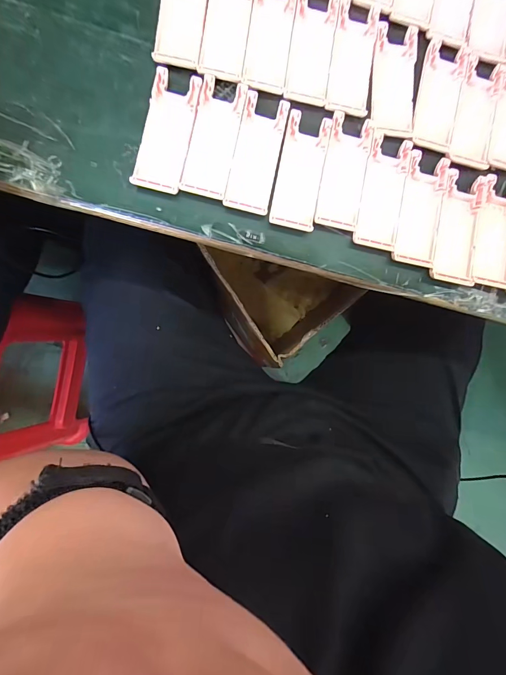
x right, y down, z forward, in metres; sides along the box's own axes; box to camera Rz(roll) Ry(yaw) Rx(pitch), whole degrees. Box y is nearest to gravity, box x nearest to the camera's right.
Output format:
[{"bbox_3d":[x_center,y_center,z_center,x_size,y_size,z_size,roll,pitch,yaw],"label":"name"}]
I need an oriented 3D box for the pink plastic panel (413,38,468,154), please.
[{"bbox_3d":[0.179,-0.230,0.328,0.039,0.005,0.104,11,87,-5],"label":"pink plastic panel"}]

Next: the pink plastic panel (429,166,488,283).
[{"bbox_3d":[0.194,-0.102,0.319,0.040,0.007,0.104,11,87,-5],"label":"pink plastic panel"}]

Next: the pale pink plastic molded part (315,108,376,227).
[{"bbox_3d":[0.083,-0.150,0.312,0.039,0.005,0.103,12,87,-5],"label":"pale pink plastic molded part"}]

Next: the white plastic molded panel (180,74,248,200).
[{"bbox_3d":[-0.034,-0.174,0.299,0.039,0.005,0.103,12,87,-5],"label":"white plastic molded panel"}]

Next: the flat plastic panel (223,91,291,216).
[{"bbox_3d":[0.003,-0.162,0.304,0.040,0.006,0.103,12,87,-5],"label":"flat plastic panel"}]

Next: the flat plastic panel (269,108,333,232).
[{"bbox_3d":[0.043,-0.148,0.307,0.040,0.006,0.103,11,87,-5],"label":"flat plastic panel"}]

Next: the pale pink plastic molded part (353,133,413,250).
[{"bbox_3d":[0.120,-0.133,0.315,0.038,0.004,0.101,13,87,-5],"label":"pale pink plastic molded part"}]

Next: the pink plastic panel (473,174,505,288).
[{"bbox_3d":[0.234,-0.101,0.328,0.040,0.007,0.103,9,87,-5],"label":"pink plastic panel"}]

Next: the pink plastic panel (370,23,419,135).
[{"bbox_3d":[0.134,-0.241,0.324,0.041,0.007,0.106,4,87,-5],"label":"pink plastic panel"}]

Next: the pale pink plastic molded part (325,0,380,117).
[{"bbox_3d":[0.094,-0.259,0.320,0.040,0.006,0.105,8,87,-5],"label":"pale pink plastic molded part"}]

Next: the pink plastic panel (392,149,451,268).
[{"bbox_3d":[0.157,-0.119,0.318,0.038,0.005,0.101,11,87,-5],"label":"pink plastic panel"}]

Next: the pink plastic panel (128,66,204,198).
[{"bbox_3d":[-0.074,-0.177,0.296,0.039,0.009,0.103,12,87,-5],"label":"pink plastic panel"}]

